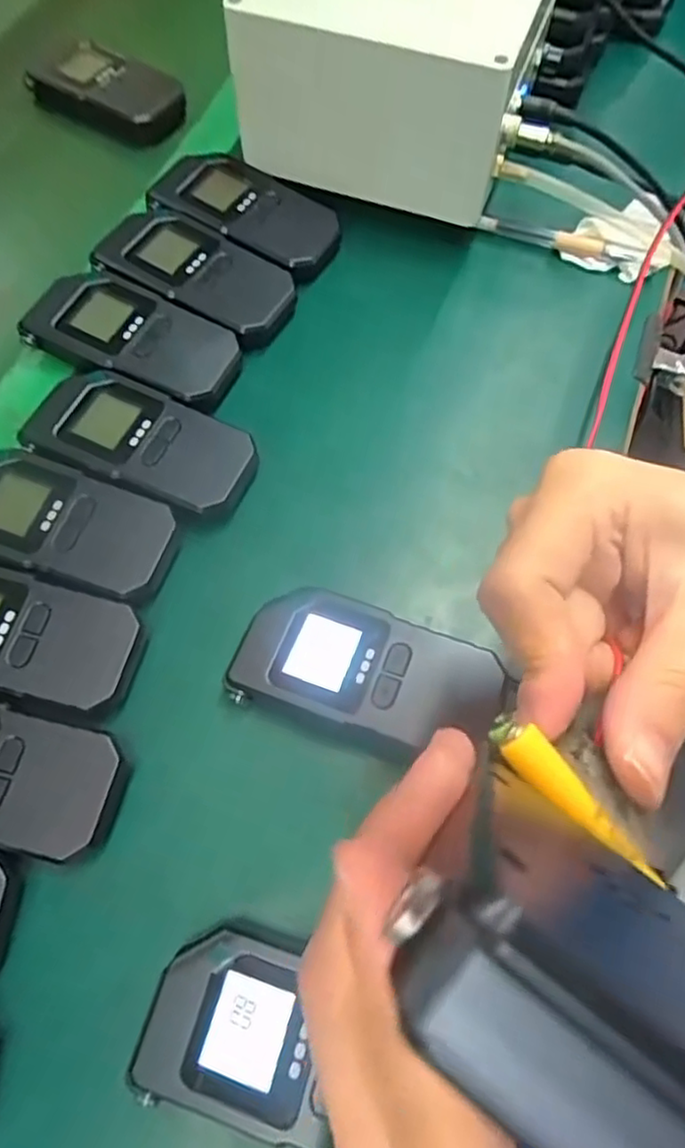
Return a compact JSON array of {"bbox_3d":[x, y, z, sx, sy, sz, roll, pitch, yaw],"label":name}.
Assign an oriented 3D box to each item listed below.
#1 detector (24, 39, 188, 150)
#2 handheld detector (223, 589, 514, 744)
[{"bbox_3d":[-0.174,-0.354,0.481,0.107,0.031,0.054,28,69,10],"label":"detector"},{"bbox_3d":[0.013,0.042,0.297,0.118,0.034,0.058,14,67,5],"label":"handheld detector"}]

